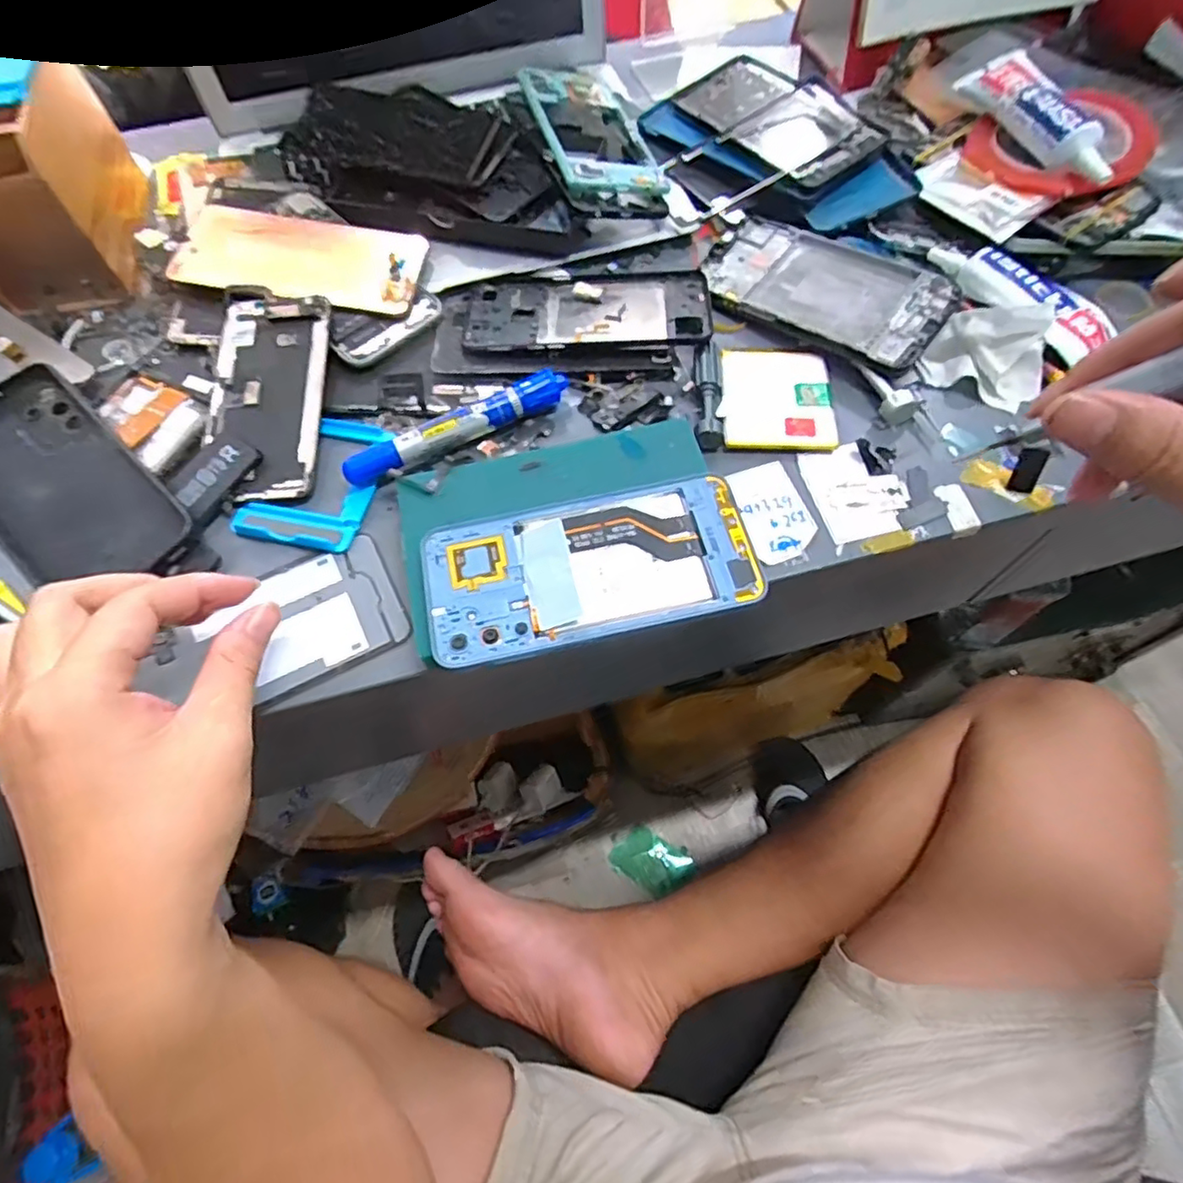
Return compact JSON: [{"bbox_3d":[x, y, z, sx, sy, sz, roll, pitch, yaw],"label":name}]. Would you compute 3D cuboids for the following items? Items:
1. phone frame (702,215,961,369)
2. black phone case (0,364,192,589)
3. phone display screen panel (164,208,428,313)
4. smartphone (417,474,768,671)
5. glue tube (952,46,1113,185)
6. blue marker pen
[{"bbox_3d":[0.142,-0.192,0.396,0.154,0.006,0.073,37,81,25],"label":"phone frame"},{"bbox_3d":[-0.294,-0.060,0.342,0.165,0.017,0.079,40,71,19],"label":"black phone case"},{"bbox_3d":[-0.188,-0.218,0.411,0.150,0.006,0.072,7,67,-1],"label":"phone display screen panel"},{"bbox_3d":[-0.002,-0.013,0.305,0.159,0.011,0.077,-14,66,-4],"label":"smartphone"},{"bbox_3d":[0.300,-0.318,0.419,0.042,0.026,0.143,-13,64,-4],"label":"glue tube"},{"bbox_3d":[-0.075,-0.095,0.362,0.135,0.016,0.017,-27,65,-11],"label":"blue marker pen"}]

